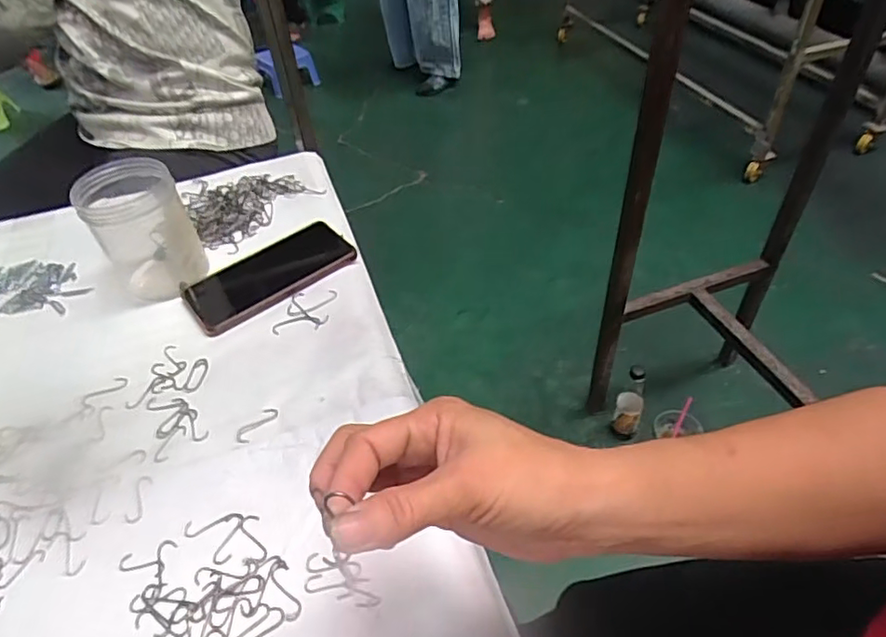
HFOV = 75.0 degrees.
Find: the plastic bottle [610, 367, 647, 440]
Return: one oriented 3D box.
[{"bbox_3d":[0.416,0.192,1.289,0.056,0.248,0.053,14,49,20],"label":"plastic bottle"}]

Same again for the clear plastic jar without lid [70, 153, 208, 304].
[{"bbox_3d":[-0.308,-0.095,0.594,0.084,0.114,0.104,-30,50,-22],"label":"clear plastic jar without lid"}]

